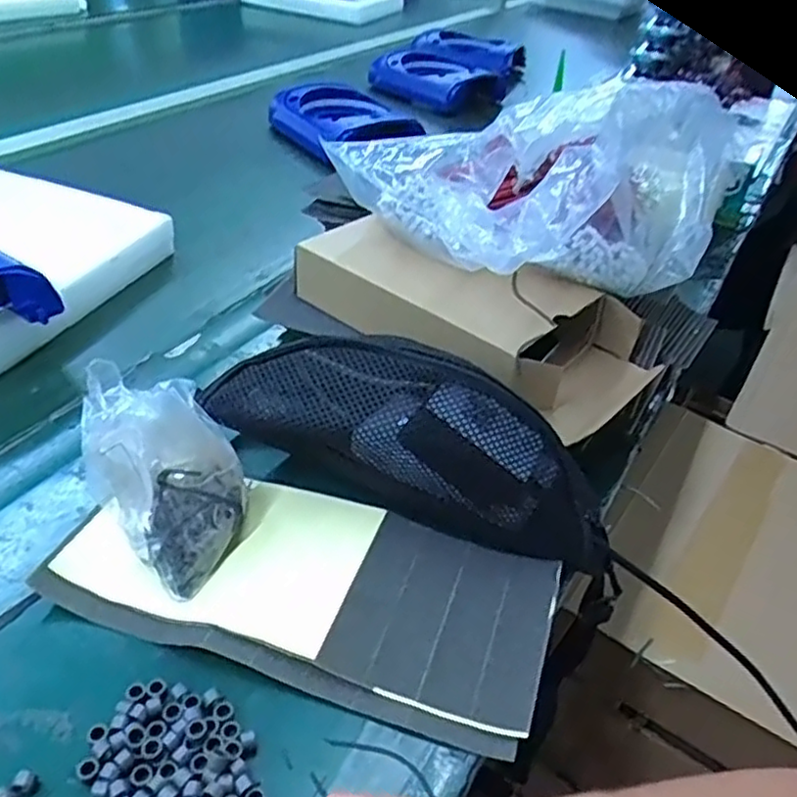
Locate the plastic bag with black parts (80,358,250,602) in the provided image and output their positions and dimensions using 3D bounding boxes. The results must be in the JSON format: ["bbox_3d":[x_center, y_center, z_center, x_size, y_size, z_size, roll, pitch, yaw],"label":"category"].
[{"bbox_3d":[-0.142,0.050,0.440,0.087,0.107,0.076,26,44,24],"label":"plastic bag with black parts"}]

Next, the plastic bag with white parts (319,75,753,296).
[{"bbox_3d":[0.111,-0.183,0.574,0.234,0.127,0.250,-17,44,-25],"label":"plastic bag with white parts"}]

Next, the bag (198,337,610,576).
[{"bbox_3d":[0.009,0.026,0.475,0.274,0.103,0.065,14,40,11],"label":"bag"}]

